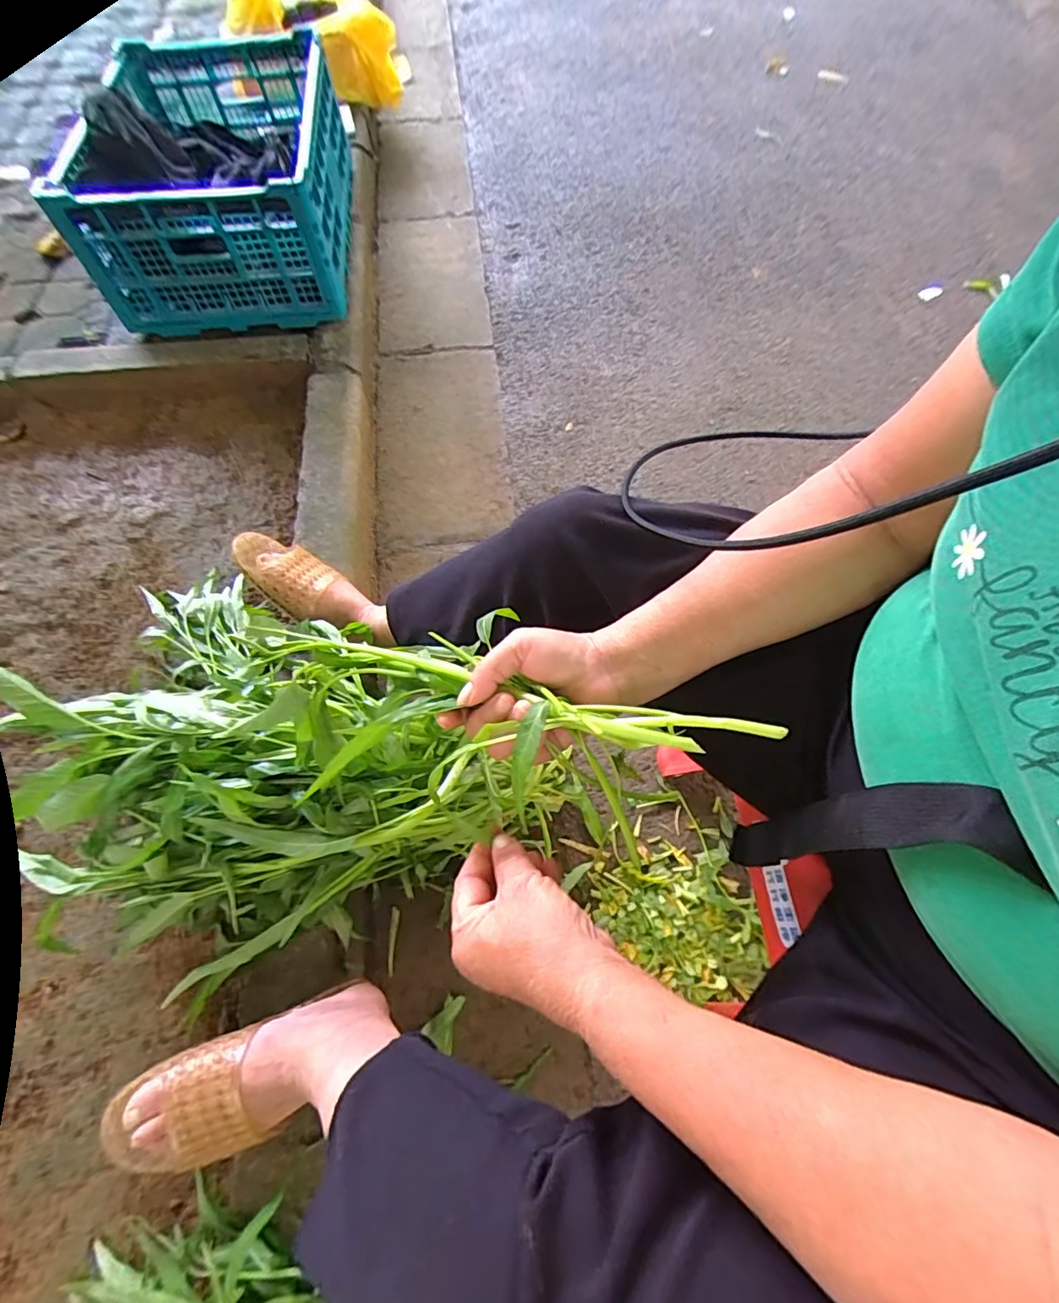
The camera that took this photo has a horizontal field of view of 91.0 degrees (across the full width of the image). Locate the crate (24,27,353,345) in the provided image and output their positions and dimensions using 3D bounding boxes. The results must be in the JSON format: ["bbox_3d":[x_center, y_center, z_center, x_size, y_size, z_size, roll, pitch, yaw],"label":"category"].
[{"bbox_3d":[-0.565,-0.913,0.963,0.381,0.229,0.592,-7,65,-3],"label":"crate"}]

